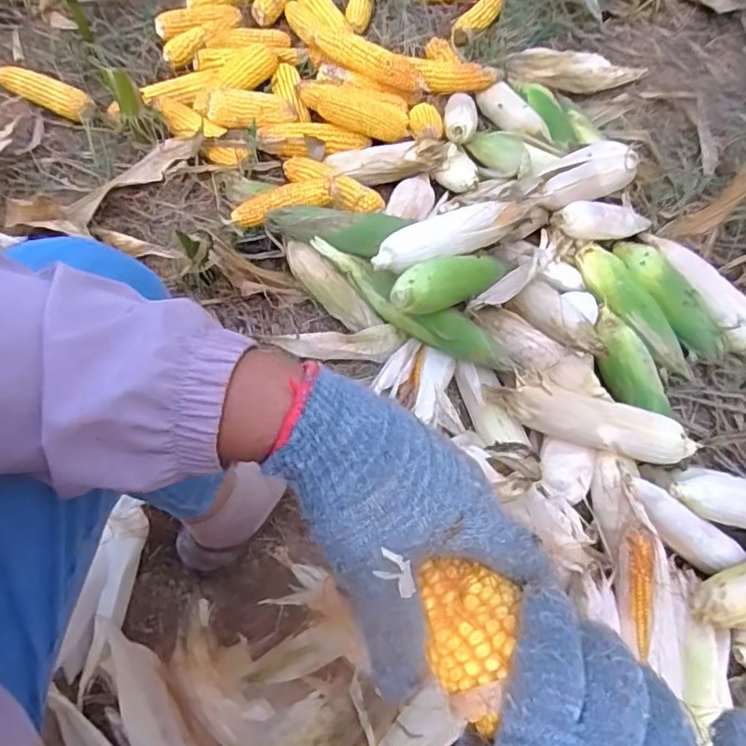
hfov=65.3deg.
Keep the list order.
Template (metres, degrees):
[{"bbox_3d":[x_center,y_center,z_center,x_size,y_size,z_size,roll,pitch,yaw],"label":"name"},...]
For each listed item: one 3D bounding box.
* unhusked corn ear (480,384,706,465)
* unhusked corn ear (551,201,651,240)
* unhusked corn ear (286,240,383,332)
[{"bbox_3d":[0.286,0.066,0.773,0.260,0.048,0.057,12,64,6],"label":"unhusked corn ear"},{"bbox_3d":[0.392,-0.253,0.982,0.240,0.049,0.059,-8,59,-36],"label":"unhusked corn ear"},{"bbox_3d":[-0.067,-0.129,0.883,0.044,0.051,0.195,-39,69,-18],"label":"unhusked corn ear"}]

